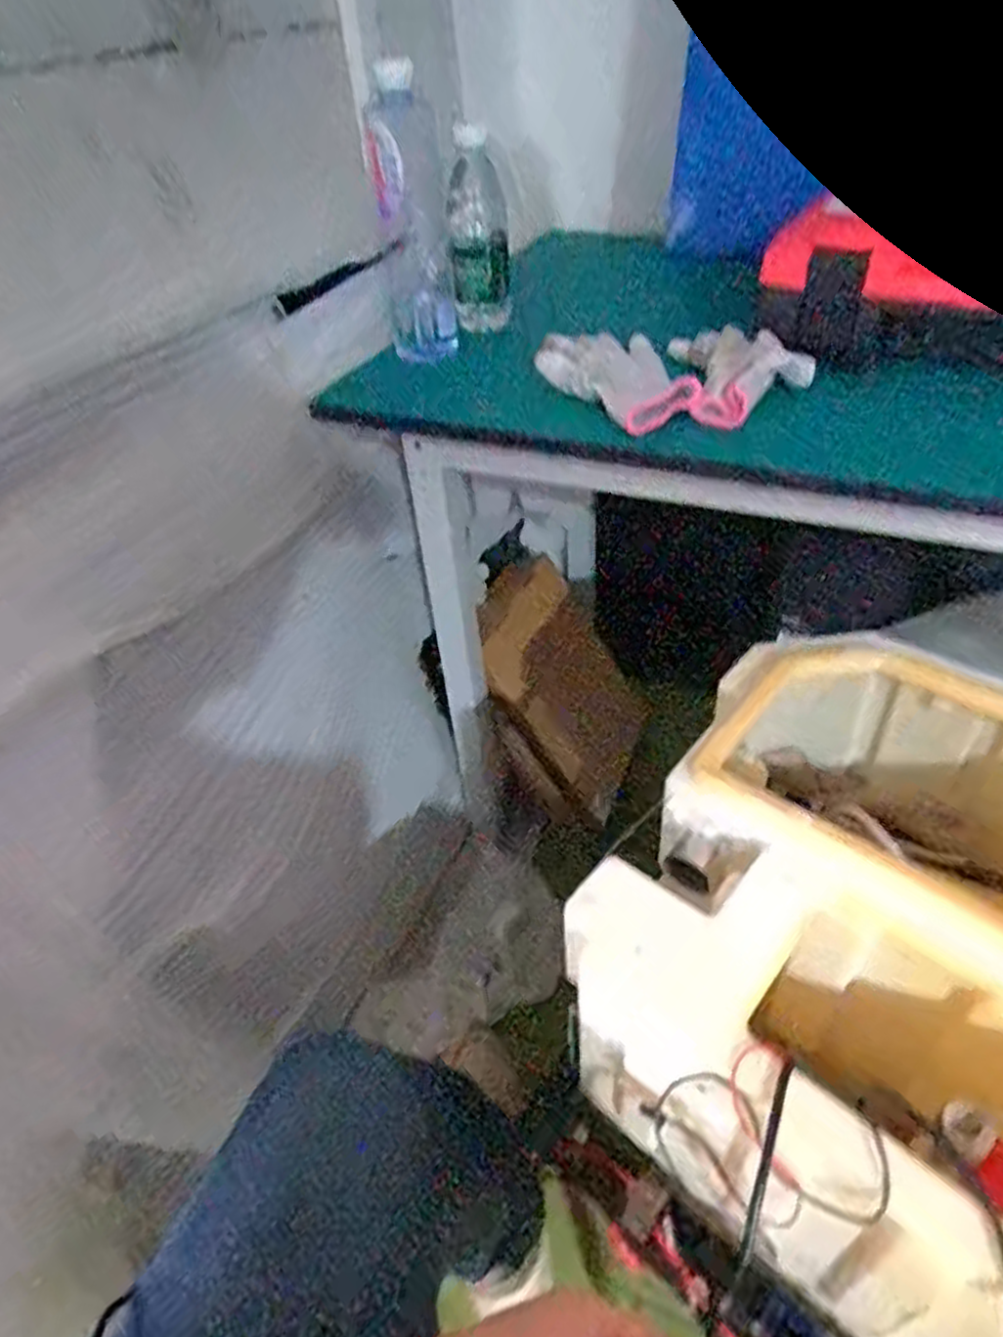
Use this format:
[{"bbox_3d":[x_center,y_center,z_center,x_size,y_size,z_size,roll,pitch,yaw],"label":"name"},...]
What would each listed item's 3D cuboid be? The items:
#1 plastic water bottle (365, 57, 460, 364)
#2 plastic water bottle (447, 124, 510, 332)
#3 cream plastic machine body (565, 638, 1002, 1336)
[{"bbox_3d":[-0.086,-0.409,0.710,0.062,0.227,0.064,1,43,7],"label":"plastic water bottle"},{"bbox_3d":[-0.023,-0.432,0.758,0.053,0.171,0.049,1,43,7],"label":"plastic water bottle"},{"bbox_3d":[0.294,0.191,0.515,0.390,0.220,0.403,24,50,28],"label":"cream plastic machine body"}]

